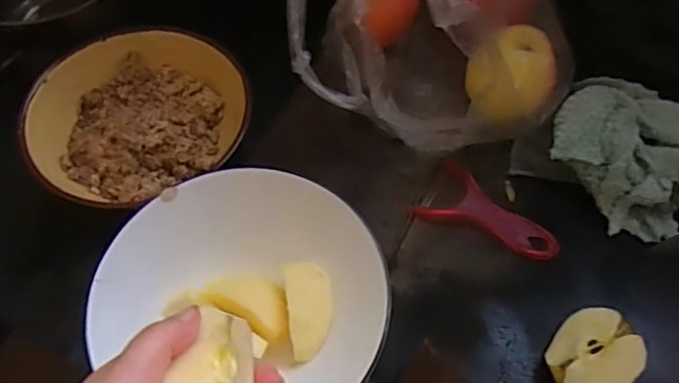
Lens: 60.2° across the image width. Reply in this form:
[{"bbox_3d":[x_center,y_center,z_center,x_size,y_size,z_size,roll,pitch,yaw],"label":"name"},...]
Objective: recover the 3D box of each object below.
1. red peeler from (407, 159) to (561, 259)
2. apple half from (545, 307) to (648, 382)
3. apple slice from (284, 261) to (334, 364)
[{"bbox_3d":[0.125,0.024,0.489,0.114,0.012,0.060,33,64,17],"label":"red peeler"},{"bbox_3d":[0.179,0.119,0.419,0.065,0.043,0.056,-30,65,-17],"label":"apple half"},{"bbox_3d":[-0.020,0.082,0.413,0.032,0.019,0.066,-6,60,-5],"label":"apple slice"}]

